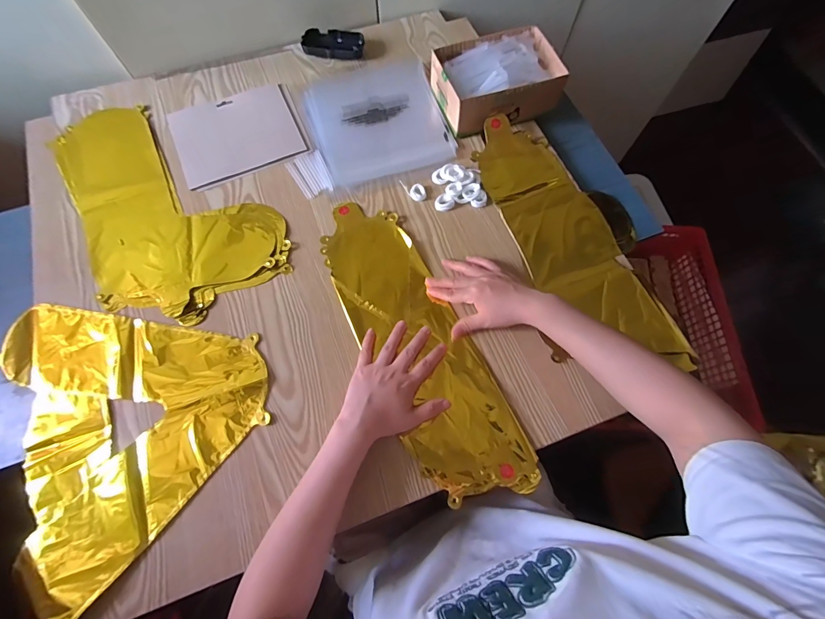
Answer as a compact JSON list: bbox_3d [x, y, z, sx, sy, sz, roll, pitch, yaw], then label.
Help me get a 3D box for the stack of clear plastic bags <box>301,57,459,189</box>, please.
[{"bbox_3d":[-0.064,-0.329,0.630,0.214,0.011,0.249,-17,70,-6],"label":"stack of clear plastic bags"}]

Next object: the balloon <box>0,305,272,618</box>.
[{"bbox_3d":[-0.379,0.110,0.459,0.334,0.009,0.311,38,74,14],"label":"balloon"}]

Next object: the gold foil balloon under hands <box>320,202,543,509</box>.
[{"bbox_3d":[-0.001,0.034,0.503,0.133,0.011,0.439,-27,71,-10],"label":"gold foil balloon under hands"}]

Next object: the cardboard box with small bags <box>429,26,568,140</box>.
[{"bbox_3d":[0.136,-0.365,0.605,0.188,0.072,0.137,-19,70,-7],"label":"cardboard box with small bags"}]

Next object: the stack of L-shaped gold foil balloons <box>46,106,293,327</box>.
[{"bbox_3d":[-0.376,-0.170,0.569,0.248,0.009,0.413,-31,72,-11],"label":"stack of L-shaped gold foil balloons"}]

